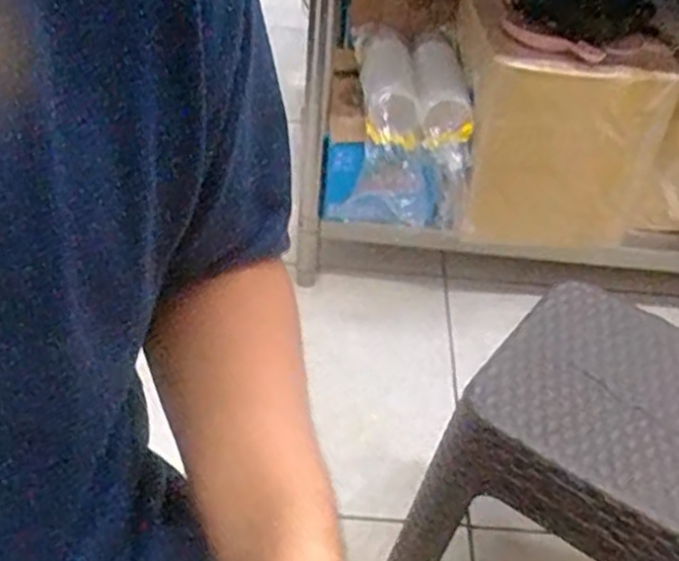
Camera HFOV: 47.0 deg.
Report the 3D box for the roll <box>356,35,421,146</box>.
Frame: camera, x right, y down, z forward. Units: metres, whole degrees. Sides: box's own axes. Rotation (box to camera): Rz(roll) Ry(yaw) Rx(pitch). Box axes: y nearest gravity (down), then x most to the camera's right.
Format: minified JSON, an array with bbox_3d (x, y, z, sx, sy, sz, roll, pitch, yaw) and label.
[{"bbox_3d":[0.092,-0.371,1.470,0.100,0.076,0.345,1,41,-6],"label":"roll"}]

